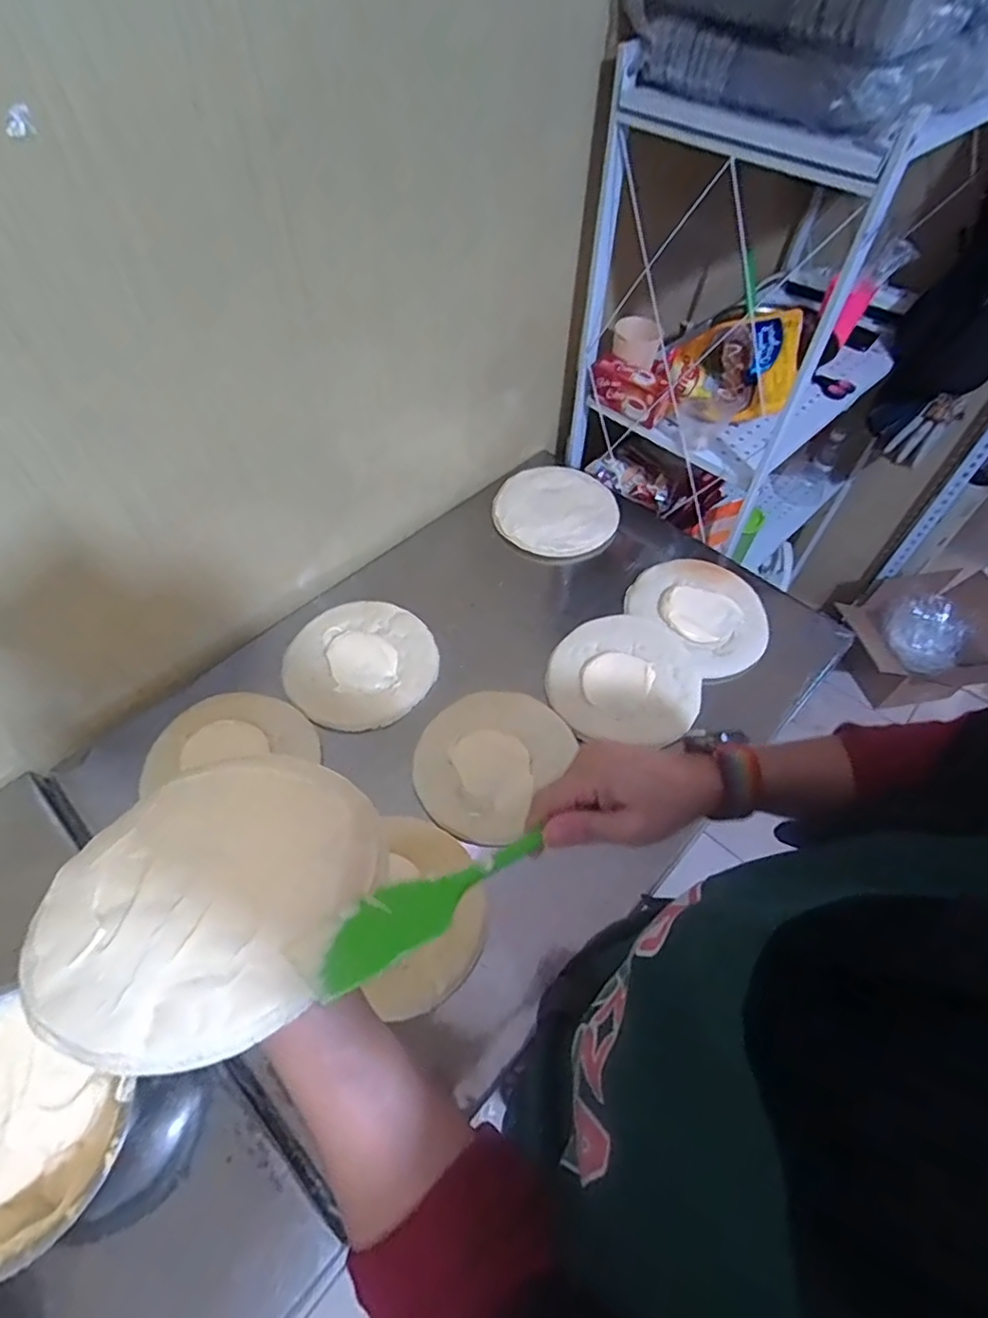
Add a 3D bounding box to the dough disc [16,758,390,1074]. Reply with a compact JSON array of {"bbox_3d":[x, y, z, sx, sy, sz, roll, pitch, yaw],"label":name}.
[{"bbox_3d":[-0.158,0.125,0.350,0.182,0.024,0.178,-2,36,1],"label":"dough disc"}]

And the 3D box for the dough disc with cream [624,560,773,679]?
[{"bbox_3d":[0.296,-0.069,0.866,0.161,0.015,0.191,-27,60,-20],"label":"dough disc with cream"}]

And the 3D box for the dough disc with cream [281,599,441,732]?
[{"bbox_3d":[-0.175,0.004,0.829,0.186,0.022,0.196,1,54,-2],"label":"dough disc with cream"}]

